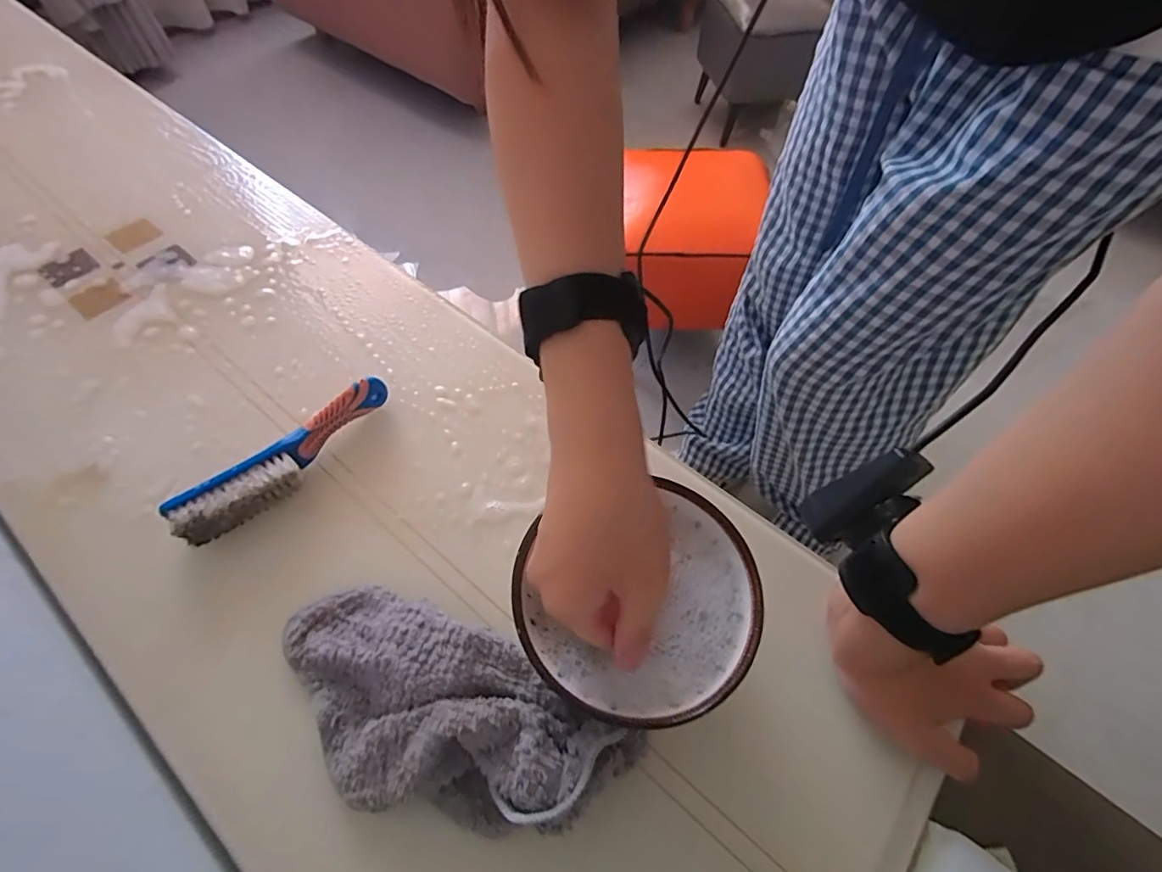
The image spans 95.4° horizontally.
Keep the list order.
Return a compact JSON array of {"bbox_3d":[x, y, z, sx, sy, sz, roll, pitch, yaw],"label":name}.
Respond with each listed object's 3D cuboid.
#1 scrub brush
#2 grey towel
[{"bbox_3d":[-0.199,0.016,0.367,0.029,0.035,0.155,39,64,21],"label":"scrub brush"},{"bbox_3d":[-0.083,0.145,0.279,0.203,0.042,0.096,22,61,12],"label":"grey towel"}]

